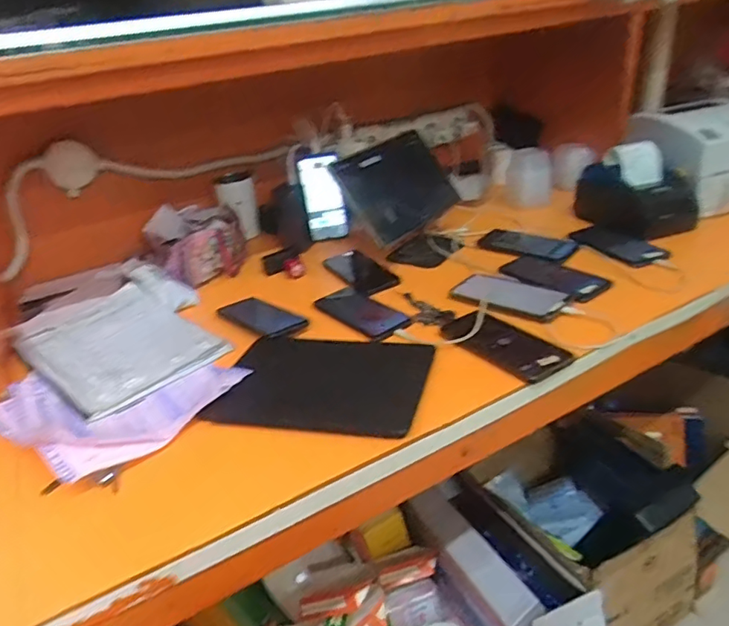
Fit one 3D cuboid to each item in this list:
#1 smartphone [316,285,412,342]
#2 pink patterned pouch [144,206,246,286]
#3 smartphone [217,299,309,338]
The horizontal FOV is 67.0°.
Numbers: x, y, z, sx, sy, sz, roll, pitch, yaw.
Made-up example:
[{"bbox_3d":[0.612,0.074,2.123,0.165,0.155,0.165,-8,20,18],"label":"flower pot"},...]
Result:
[{"bbox_3d":[-0.003,-0.004,0.830,0.076,0.009,0.168,-25,33,-29],"label":"smartphone"},{"bbox_3d":[-0.311,-0.140,1.030,0.168,0.100,0.189,-17,30,-15],"label":"pink patterned pouch"},{"bbox_3d":[-0.154,0.007,0.839,0.151,0.009,0.068,18,38,38],"label":"smartphone"}]

